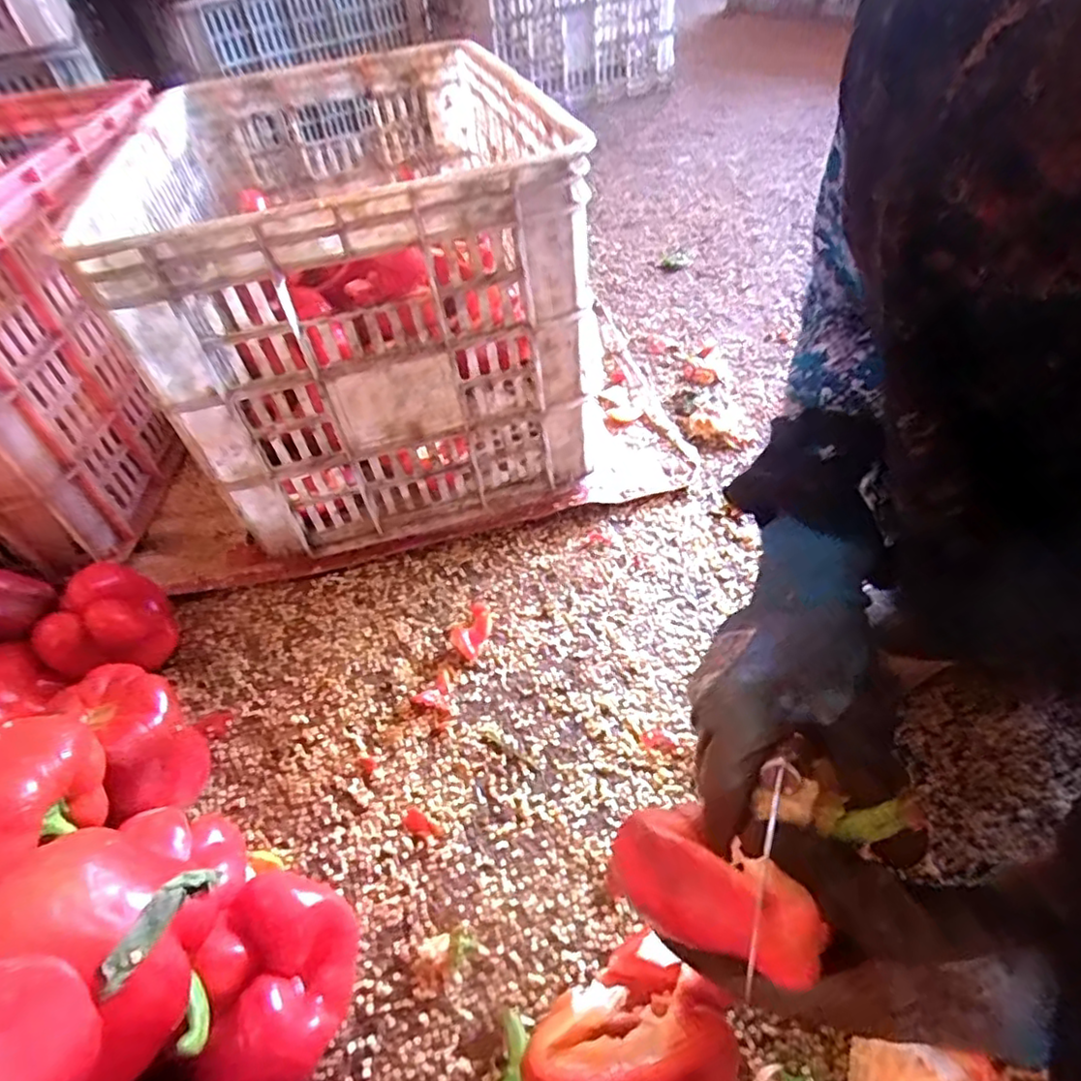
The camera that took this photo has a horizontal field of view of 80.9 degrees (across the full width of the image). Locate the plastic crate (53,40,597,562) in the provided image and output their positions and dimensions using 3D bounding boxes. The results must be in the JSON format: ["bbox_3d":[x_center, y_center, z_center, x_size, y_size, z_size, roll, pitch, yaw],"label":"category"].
[{"bbox_3d":[-0.183,-0.281,0.659,0.349,0.298,0.528,-16,49,-10],"label":"plastic crate"}]

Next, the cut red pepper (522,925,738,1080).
[{"bbox_3d":[0.046,0.258,0.319,0.094,0.062,0.076,-29,52,-21],"label":"cut red pepper"}]

